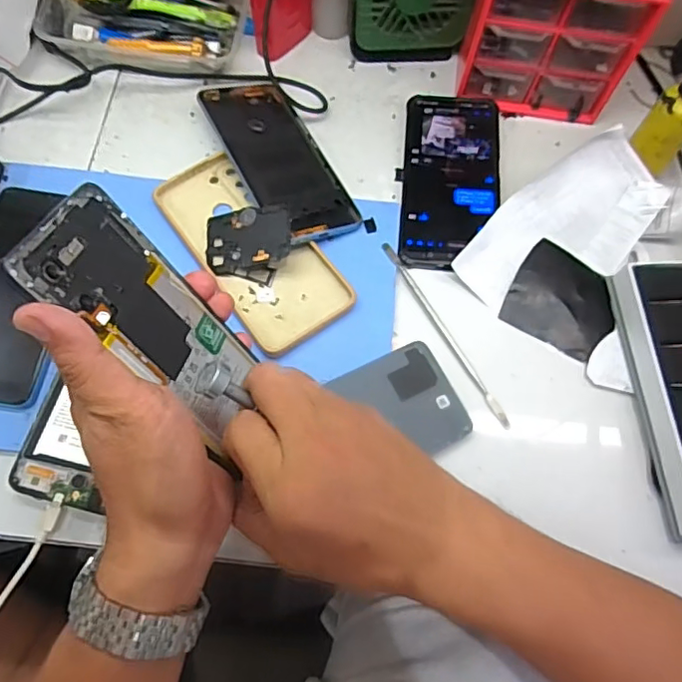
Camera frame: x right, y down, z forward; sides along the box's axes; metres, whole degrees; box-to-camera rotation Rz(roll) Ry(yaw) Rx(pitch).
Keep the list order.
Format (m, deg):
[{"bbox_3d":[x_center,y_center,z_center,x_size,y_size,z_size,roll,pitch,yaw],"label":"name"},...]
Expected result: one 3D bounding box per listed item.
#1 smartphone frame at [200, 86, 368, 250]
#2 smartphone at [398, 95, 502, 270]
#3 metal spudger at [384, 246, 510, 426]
[{"bbox_3d":[-0.052,-0.149,0.457,0.073,0.009,0.172,-17,64,-29],"label":"smartphone frame"},{"bbox_3d":[0.090,-0.134,0.468,0.078,0.010,0.169,6,69,0],"label":"smartphone"},{"bbox_3d":[0.075,-0.006,0.419,0.008,0.010,0.161,-29,72,-12],"label":"metal spudger"}]

